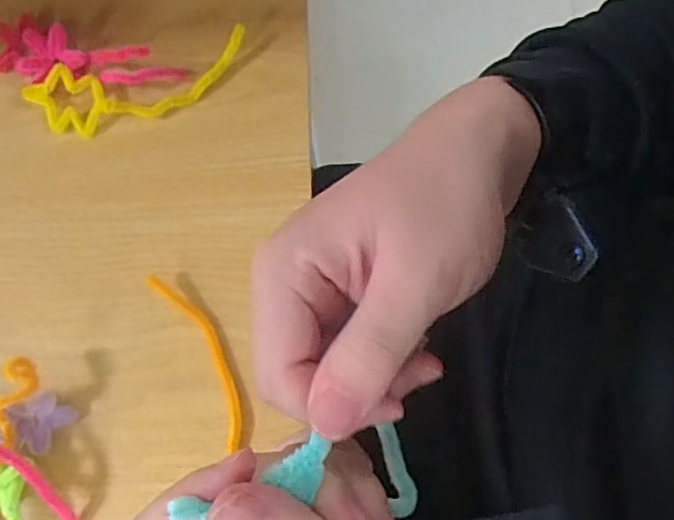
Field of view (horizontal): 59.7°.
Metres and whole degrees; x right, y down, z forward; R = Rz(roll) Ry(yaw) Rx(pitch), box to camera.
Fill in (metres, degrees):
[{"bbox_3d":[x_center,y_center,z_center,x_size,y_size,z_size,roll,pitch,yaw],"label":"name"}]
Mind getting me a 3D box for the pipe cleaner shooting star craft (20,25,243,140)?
[{"bbox_3d":[-0.125,-0.112,0.369,0.140,0.019,0.041,-18,76,-2],"label":"pipe cleaner shooting star craft"}]

